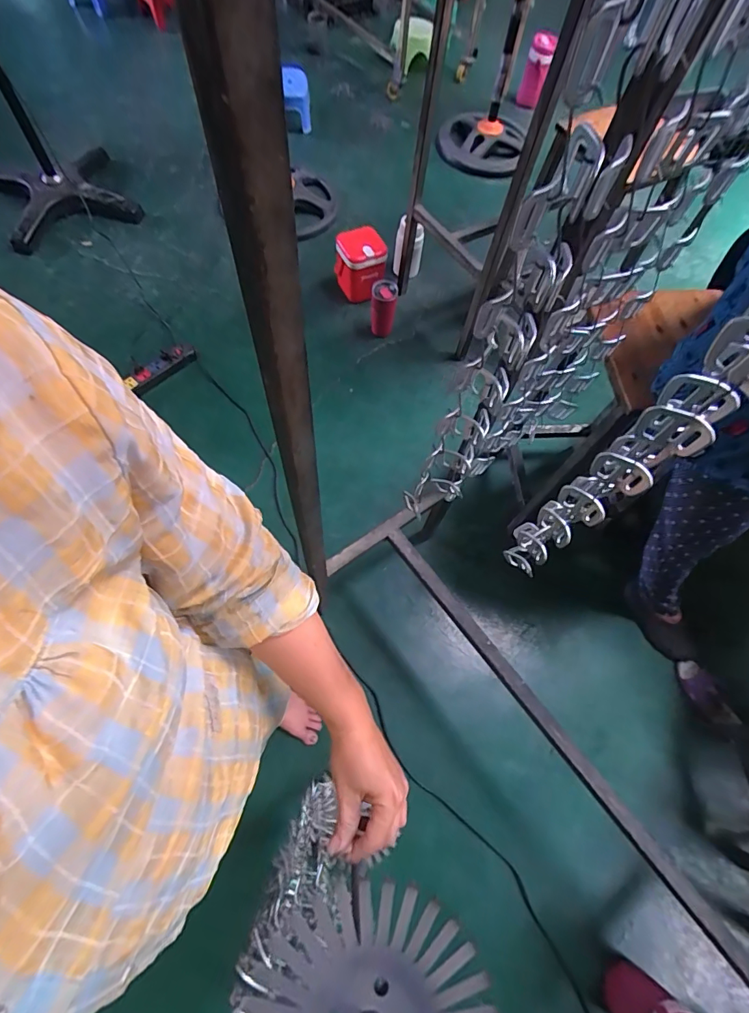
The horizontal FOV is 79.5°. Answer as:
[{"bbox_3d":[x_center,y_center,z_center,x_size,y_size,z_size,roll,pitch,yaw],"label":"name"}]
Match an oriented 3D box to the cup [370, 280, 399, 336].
[{"bbox_3d":[0.032,-0.673,1.565,0.089,0.193,0.073,4,64,0],"label":"cup"}]

